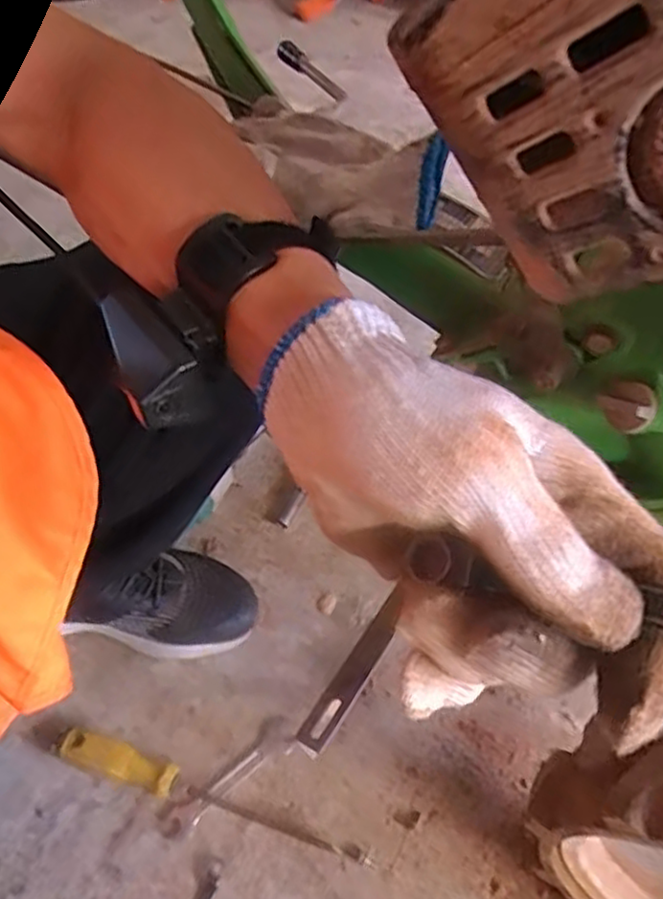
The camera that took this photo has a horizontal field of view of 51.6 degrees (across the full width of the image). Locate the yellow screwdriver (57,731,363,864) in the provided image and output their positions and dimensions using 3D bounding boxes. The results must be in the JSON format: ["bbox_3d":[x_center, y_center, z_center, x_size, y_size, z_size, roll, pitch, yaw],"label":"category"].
[{"bbox_3d":[-0.116,0.322,0.638,0.298,0.035,0.031,15,57,10],"label":"yellow screwdriver"}]

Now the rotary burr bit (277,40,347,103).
[{"bbox_3d":[-0.022,-0.384,0.693,0.014,0.022,0.129,-24,57,-18],"label":"rotary burr bit"}]

